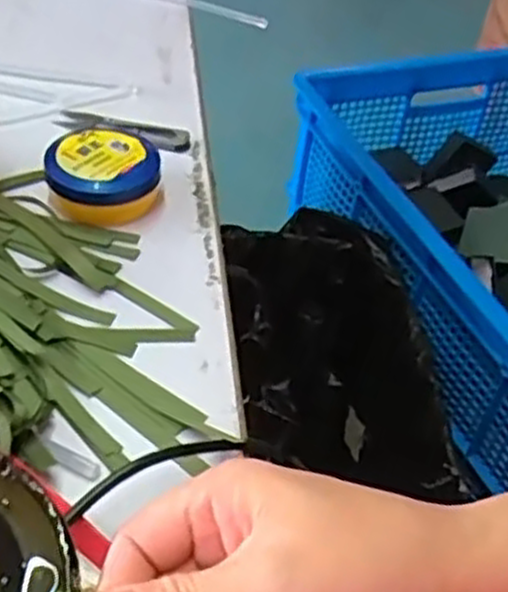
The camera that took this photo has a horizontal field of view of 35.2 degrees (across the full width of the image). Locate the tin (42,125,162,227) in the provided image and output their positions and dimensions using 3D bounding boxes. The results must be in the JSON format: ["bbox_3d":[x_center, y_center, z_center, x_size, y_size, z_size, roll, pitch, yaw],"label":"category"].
[{"bbox_3d":[-0.097,-0.077,0.517,0.070,0.036,0.058,3,43,-5],"label":"tin"}]

